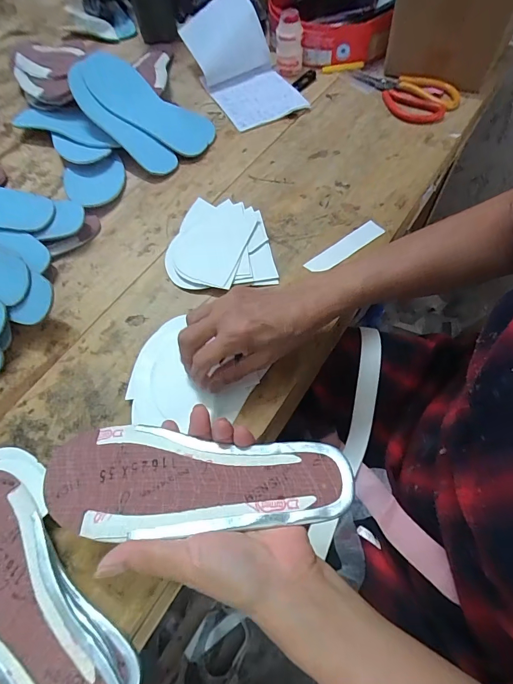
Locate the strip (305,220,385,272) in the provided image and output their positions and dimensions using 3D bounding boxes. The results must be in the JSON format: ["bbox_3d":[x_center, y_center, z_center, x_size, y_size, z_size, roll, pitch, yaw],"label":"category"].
[{"bbox_3d":[0.112,-0.119,0.469,0.112,0.004,0.027,-36,71,-12],"label":"strip"}]

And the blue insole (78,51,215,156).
[{"bbox_3d":[-0.168,-0.366,0.572,0.211,0.022,0.085,32,67,-8],"label":"blue insole"}]

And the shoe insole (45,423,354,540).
[{"bbox_3d":[-0.044,0.103,0.279,0.222,0.019,0.075,1,62,-1],"label":"shoe insole"}]

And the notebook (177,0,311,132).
[{"bbox_3d":[-0.027,-0.493,0.637,0.135,0.083,0.269,-23,63,-8],"label":"notebook"}]

